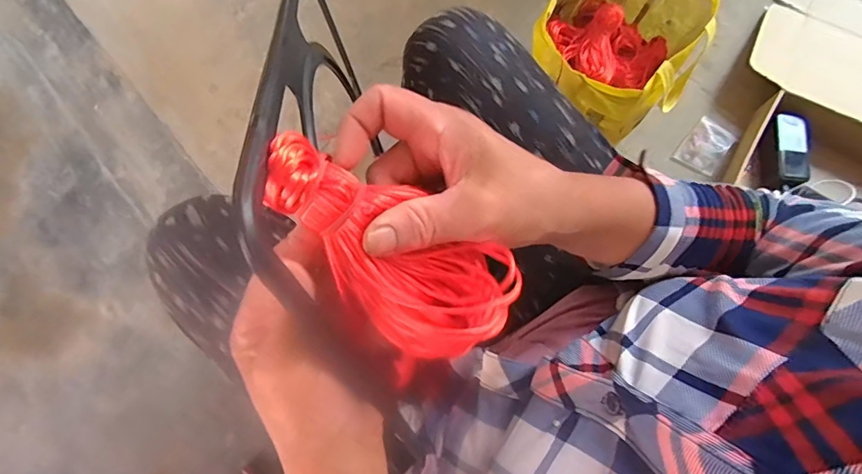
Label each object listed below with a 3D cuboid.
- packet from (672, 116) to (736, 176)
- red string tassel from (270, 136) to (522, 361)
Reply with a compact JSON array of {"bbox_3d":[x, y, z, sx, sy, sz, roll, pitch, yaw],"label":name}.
[{"bbox_3d":[0.525,-0.173,0.863,0.081,0.008,0.106,38,83,7],"label":"packet"},{"bbox_3d":[-0.022,0.003,0.217,0.125,0.037,0.064,38,83,-6],"label":"red string tassel"}]

